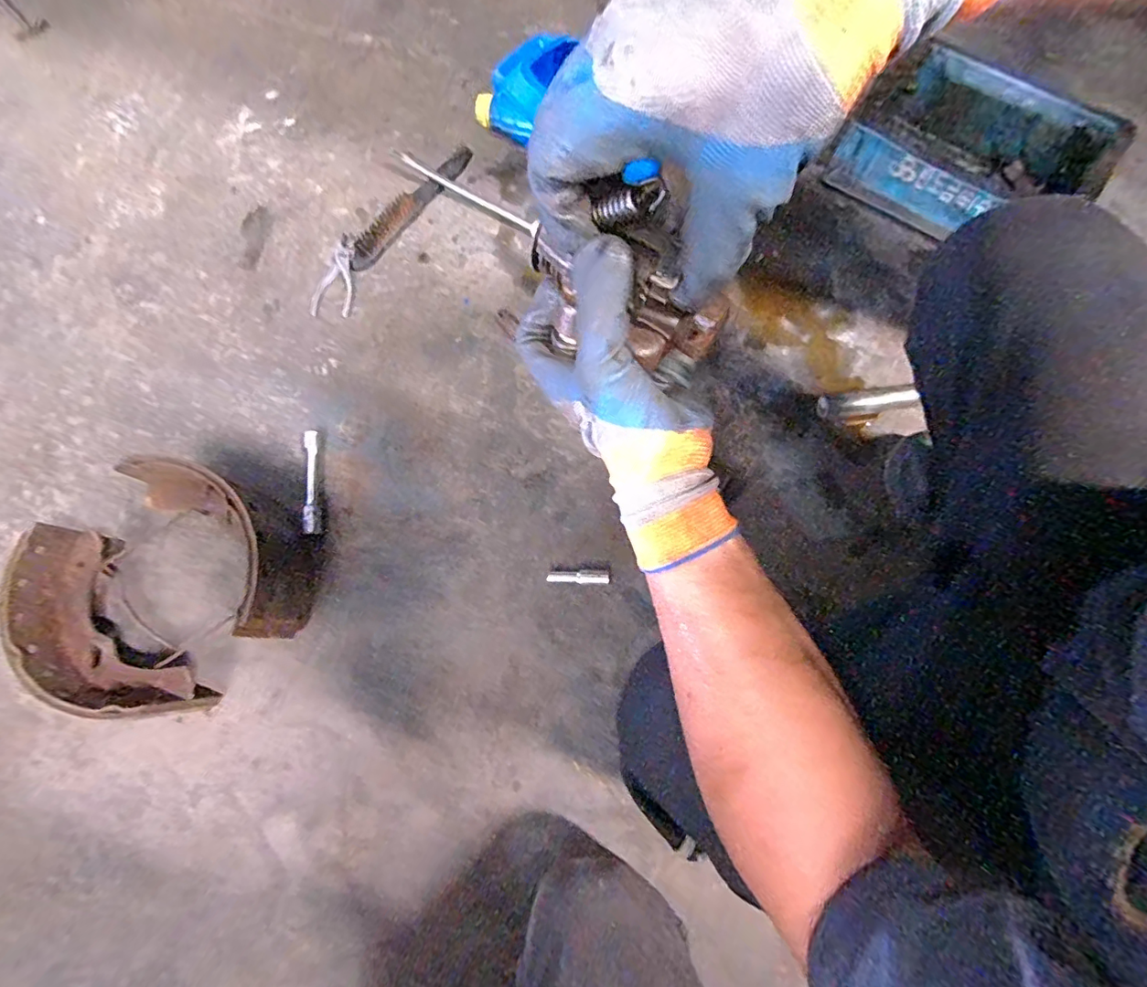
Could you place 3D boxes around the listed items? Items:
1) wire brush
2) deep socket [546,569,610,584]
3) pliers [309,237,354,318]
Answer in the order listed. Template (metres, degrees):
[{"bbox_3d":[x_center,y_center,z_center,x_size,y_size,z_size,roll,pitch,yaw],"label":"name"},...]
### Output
[{"bbox_3d":[-0.260,-0.466,0.847,0.035,0.024,0.275,38,78,11],"label":"wire brush"},{"bbox_3d":[0.007,0.108,0.674,0.079,0.016,0.017,1,74,1],"label":"deep socket"},{"bbox_3d":[-0.375,-0.346,0.823,0.061,0.013,0.143,1,74,1],"label":"pliers"}]

